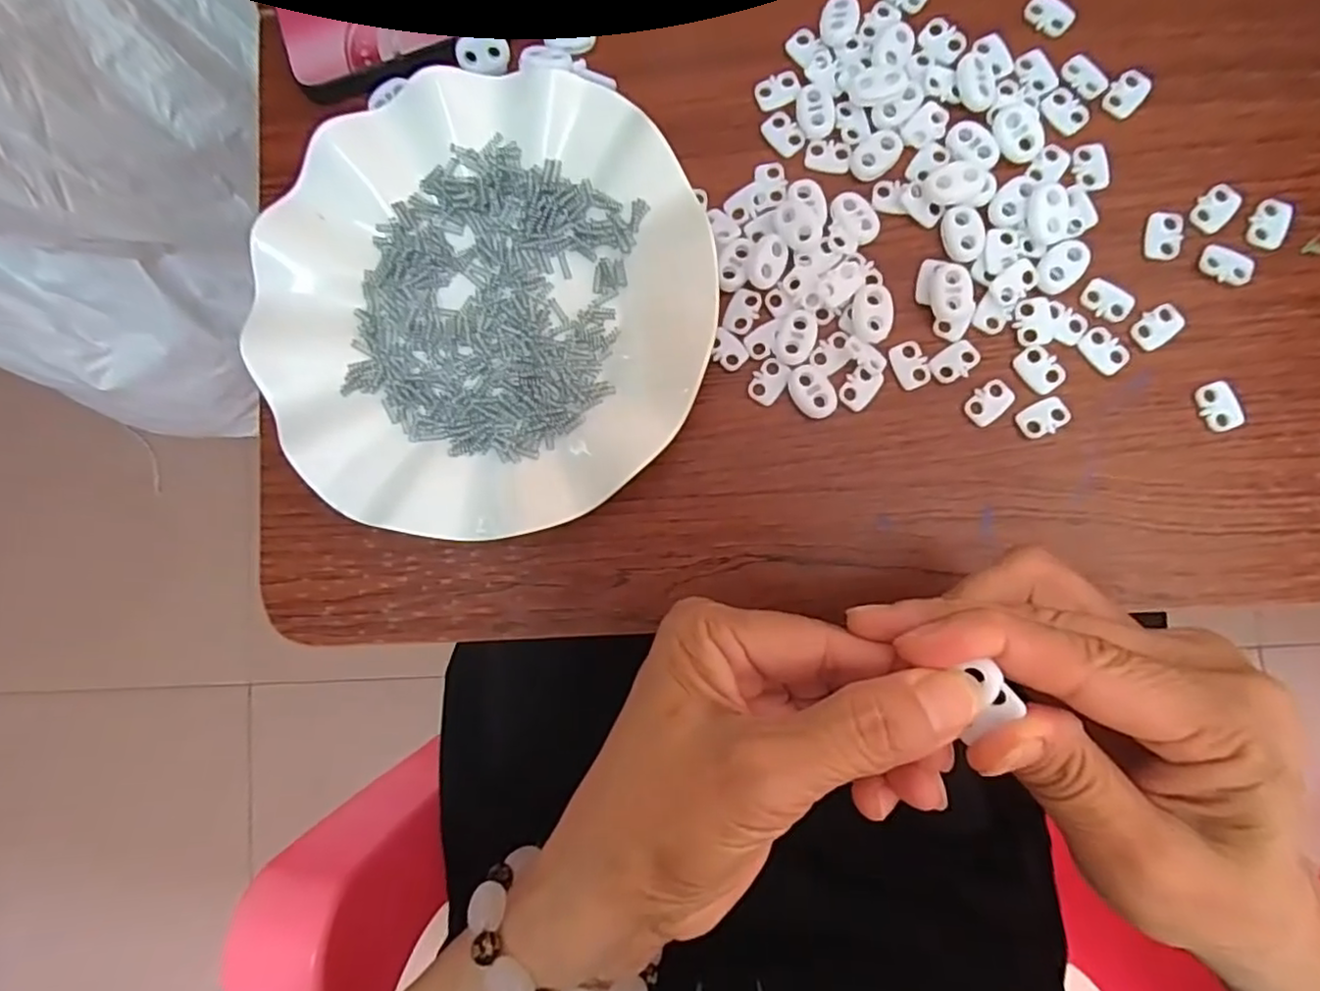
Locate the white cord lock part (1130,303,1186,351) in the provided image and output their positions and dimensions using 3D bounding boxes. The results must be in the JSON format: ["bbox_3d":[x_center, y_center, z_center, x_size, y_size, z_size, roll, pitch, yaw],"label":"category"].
[{"bbox_3d":[0.194,-0.066,0.253,0.018,0.004,0.013,-37,84,2],"label":"white cord lock part"}]

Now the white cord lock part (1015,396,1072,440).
[{"bbox_3d":[0.151,-0.031,0.255,0.019,0.004,0.013,-28,85,3],"label":"white cord lock part"}]

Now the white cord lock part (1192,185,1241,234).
[{"bbox_3d":[0.218,-0.113,0.255,0.012,0.004,0.019,41,91,6],"label":"white cord lock part"}]

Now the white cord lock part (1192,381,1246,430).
[{"bbox_3d":[0.215,-0.034,0.250,0.014,0.004,0.019,-12,86,4],"label":"white cord lock part"}]

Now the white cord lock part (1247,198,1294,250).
[{"bbox_3d":[0.237,-0.106,0.253,0.012,0.004,0.020,19,88,6],"label":"white cord lock part"}]

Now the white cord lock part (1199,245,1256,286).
[{"bbox_3d":[0.221,-0.090,0.253,0.019,0.004,0.013,29,90,6],"label":"white cord lock part"}]

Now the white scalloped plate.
[{"bbox_3d":[-0.071,-0.078,0.267,0.179,0.023,0.183,5,87,5],"label":"white scalloped plate"}]

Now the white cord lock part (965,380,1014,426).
[{"bbox_3d":[0.131,-0.037,0.257,0.013,0.004,0.018,44,91,6],"label":"white cord lock part"}]

